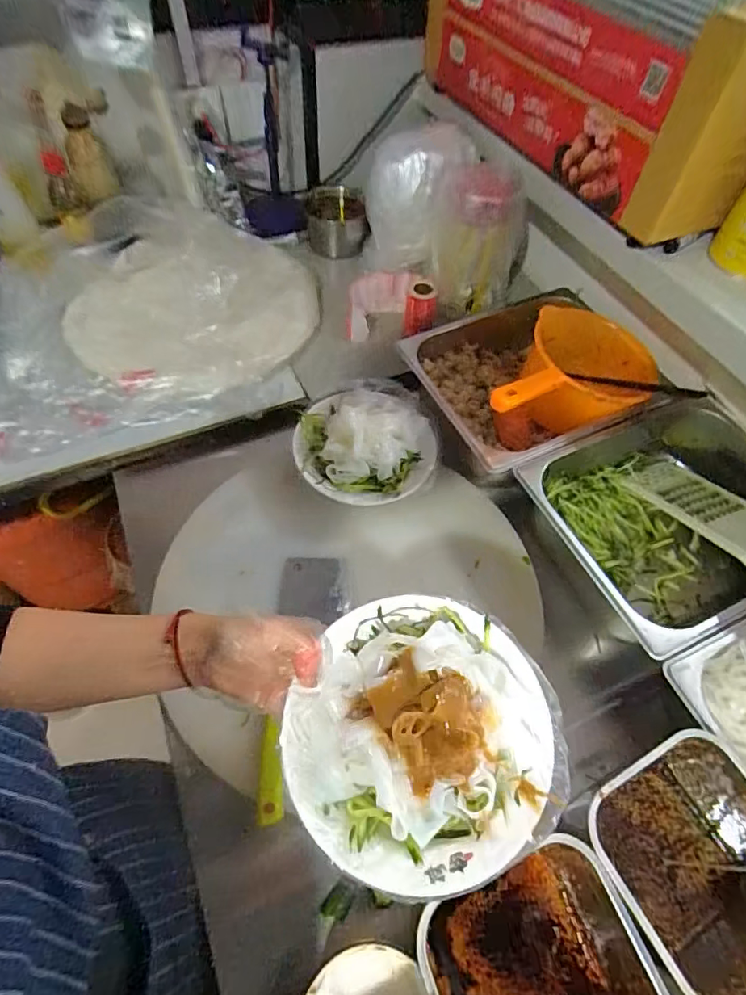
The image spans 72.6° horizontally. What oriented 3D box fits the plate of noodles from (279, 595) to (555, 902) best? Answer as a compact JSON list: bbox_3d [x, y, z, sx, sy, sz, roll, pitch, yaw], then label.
[{"bbox_3d":[0.037,0.156,0.350,0.177,0.070,0.186,1,57,-2],"label":"plate of noodles"}]

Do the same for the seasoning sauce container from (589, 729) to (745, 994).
[{"bbox_3d":[0.267,0.314,0.445,0.154,0.102,0.153,-22,61,-17],"label":"seasoning sauce container"}]

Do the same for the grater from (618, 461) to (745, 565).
[{"bbox_3d":[0.431,0.023,0.638,0.098,0.028,0.233,-16,35,-13],"label":"grater"}]

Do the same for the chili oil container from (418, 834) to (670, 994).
[{"bbox_3d":[0.137,0.382,0.406,0.176,0.104,0.142,-20,60,-15],"label":"chili oil container"}]

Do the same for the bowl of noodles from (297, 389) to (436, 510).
[{"bbox_3d":[-0.015,-0.074,0.678,0.172,0.088,0.180,1,57,-2],"label":"bowl of noodles"}]

